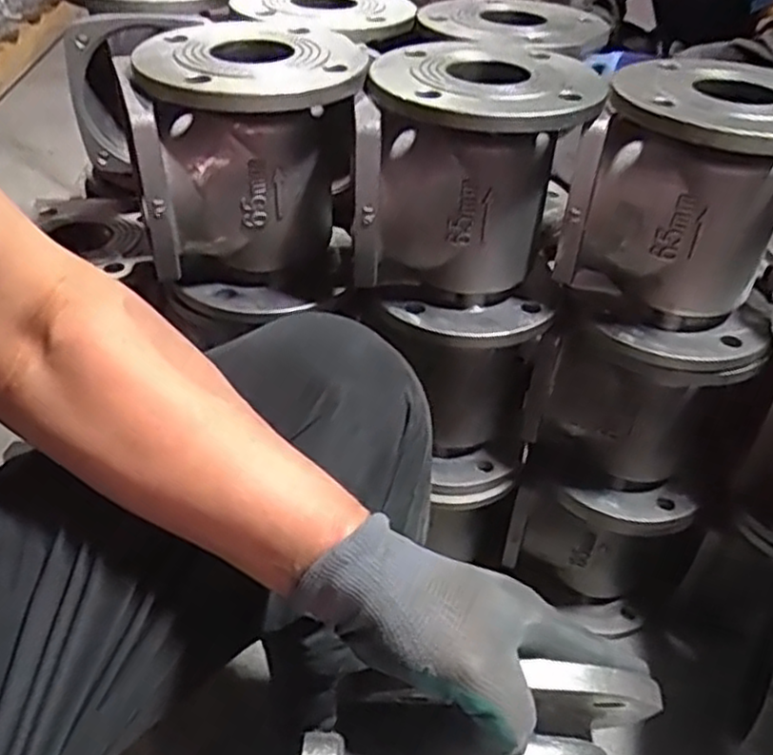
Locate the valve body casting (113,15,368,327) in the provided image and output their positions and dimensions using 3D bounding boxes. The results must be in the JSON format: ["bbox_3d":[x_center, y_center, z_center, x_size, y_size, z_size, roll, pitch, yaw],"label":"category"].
[{"bbox_3d":[-0.113,-0.181,0.641,0.174,0.194,0.170,2,38,-3],"label":"valve body casting"}]

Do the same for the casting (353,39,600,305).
[{"bbox_3d":[0.074,-0.169,0.650,0.179,0.193,0.186,7,38,4],"label":"casting"}]

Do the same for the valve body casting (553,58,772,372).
[{"bbox_3d":[0.272,-0.148,0.649,0.186,0.199,0.193,21,41,21],"label":"valve body casting"}]

